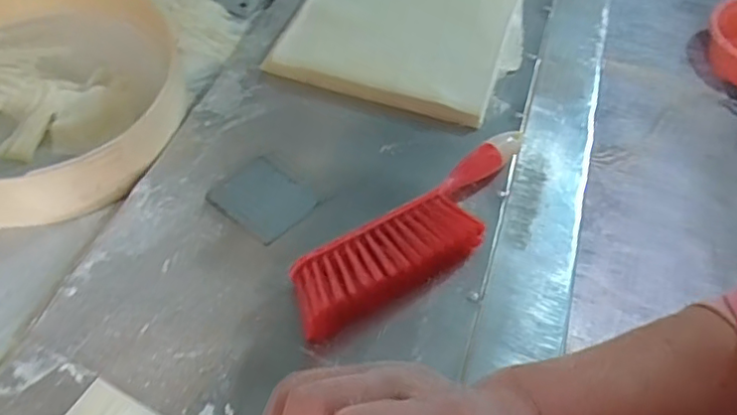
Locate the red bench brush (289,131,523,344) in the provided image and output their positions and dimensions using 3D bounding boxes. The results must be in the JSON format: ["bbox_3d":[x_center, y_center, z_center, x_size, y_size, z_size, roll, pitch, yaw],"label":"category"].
[{"bbox_3d":[0.061,0.015,0.581,0.319,0.045,0.084,-32,61,-25],"label":"red bench brush"}]

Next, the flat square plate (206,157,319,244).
[{"bbox_3d":[-0.105,-0.009,0.612,0.085,0.004,0.075,36,61,11],"label":"flat square plate"}]

